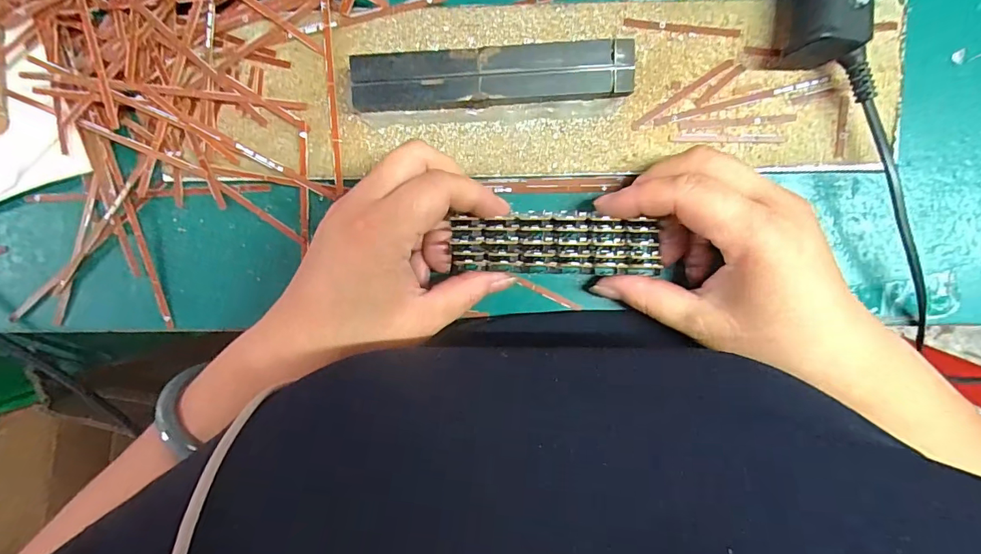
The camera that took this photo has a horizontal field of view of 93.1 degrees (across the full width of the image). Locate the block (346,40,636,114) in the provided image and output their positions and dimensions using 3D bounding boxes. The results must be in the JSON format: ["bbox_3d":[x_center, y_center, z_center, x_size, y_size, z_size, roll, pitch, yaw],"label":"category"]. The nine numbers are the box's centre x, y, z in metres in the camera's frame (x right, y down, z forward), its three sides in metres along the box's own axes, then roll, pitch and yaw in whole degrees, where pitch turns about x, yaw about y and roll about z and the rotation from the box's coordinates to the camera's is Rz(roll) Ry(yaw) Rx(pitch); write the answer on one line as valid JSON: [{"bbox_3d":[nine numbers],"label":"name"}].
[{"bbox_3d":[0.000,-0.101,0.237,0.137,0.020,0.027,-2,93,3],"label":"block"}]

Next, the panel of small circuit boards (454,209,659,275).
[{"bbox_3d":[0.034,-0.019,0.240,0.106,0.020,0.028,5,99,4],"label":"panel of small circuit boards"}]

